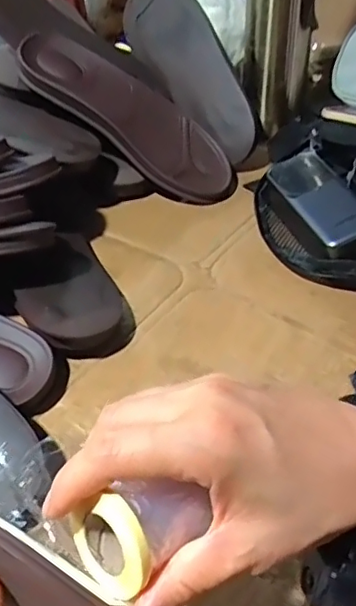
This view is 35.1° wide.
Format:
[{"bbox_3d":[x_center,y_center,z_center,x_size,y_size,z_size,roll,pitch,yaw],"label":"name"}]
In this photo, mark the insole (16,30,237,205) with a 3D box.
[{"bbox_3d":[-0.049,-0.208,0.621,0.265,0.031,0.099,35,49,-5],"label":"insole"}]

